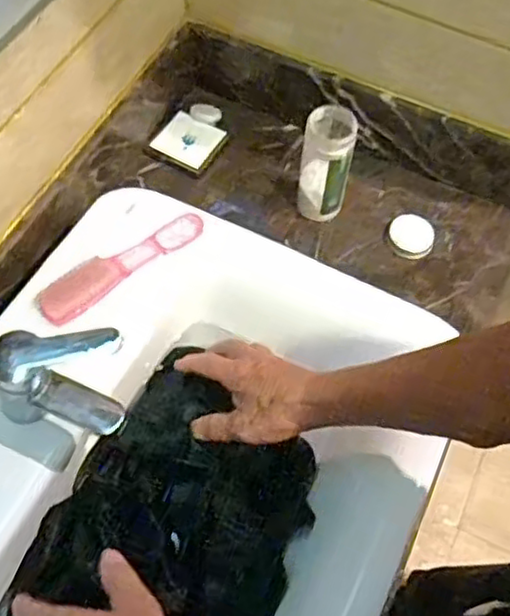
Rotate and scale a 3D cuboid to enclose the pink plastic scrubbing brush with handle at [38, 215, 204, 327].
[{"bbox_3d":[-0.138,-0.048,0.720,0.191,0.018,0.039,-35,69,-20],"label":"pink plastic scrubbing brush with handle"}]

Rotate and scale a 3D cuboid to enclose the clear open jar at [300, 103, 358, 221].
[{"bbox_3d":[0.087,-0.173,0.855,0.064,0.149,0.057,8,61,1],"label":"clear open jar"}]

